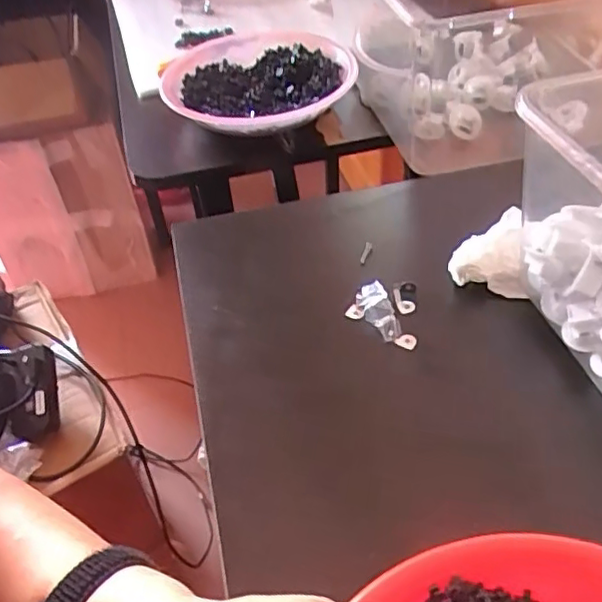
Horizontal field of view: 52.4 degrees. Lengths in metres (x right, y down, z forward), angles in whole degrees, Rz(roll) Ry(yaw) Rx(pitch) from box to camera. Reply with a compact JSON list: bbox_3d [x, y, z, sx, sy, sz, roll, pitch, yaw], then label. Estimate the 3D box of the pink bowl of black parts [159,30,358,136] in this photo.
[{"bbox_3d":[-0.040,-0.219,0.619,0.188,0.039,0.189,1,46,7],"label":"pink bowl of black parts"}]

